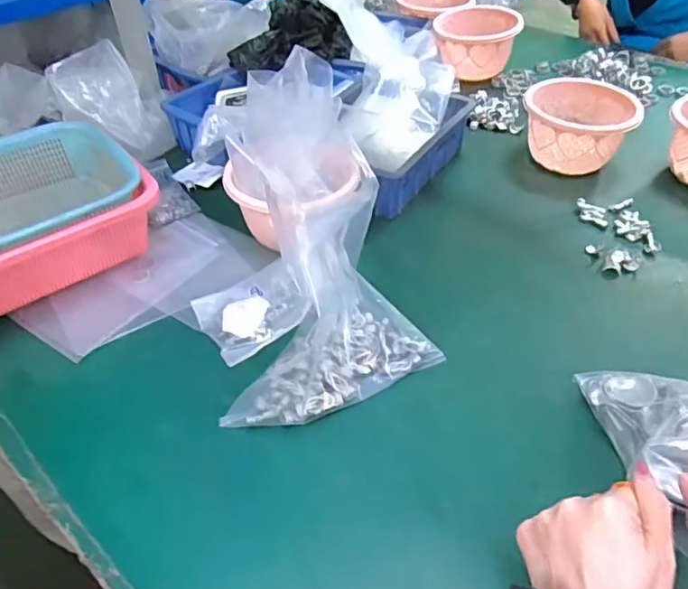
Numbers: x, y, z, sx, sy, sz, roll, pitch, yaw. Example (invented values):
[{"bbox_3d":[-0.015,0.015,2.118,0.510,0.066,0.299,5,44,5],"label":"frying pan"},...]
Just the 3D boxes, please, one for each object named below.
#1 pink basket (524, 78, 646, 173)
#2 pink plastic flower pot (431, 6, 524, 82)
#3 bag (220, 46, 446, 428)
[{"bbox_3d":[0.325,-0.235,0.778,0.151,0.085,0.127,11,45,11],"label":"pink basket"},{"bbox_3d":[0.232,-0.445,0.983,0.140,0.086,0.113,4,44,4],"label":"pink plastic flower pot"},{"bbox_3d":[-0.032,-0.075,0.562,0.201,0.083,0.397,-6,71,-8],"label":"bag"}]

